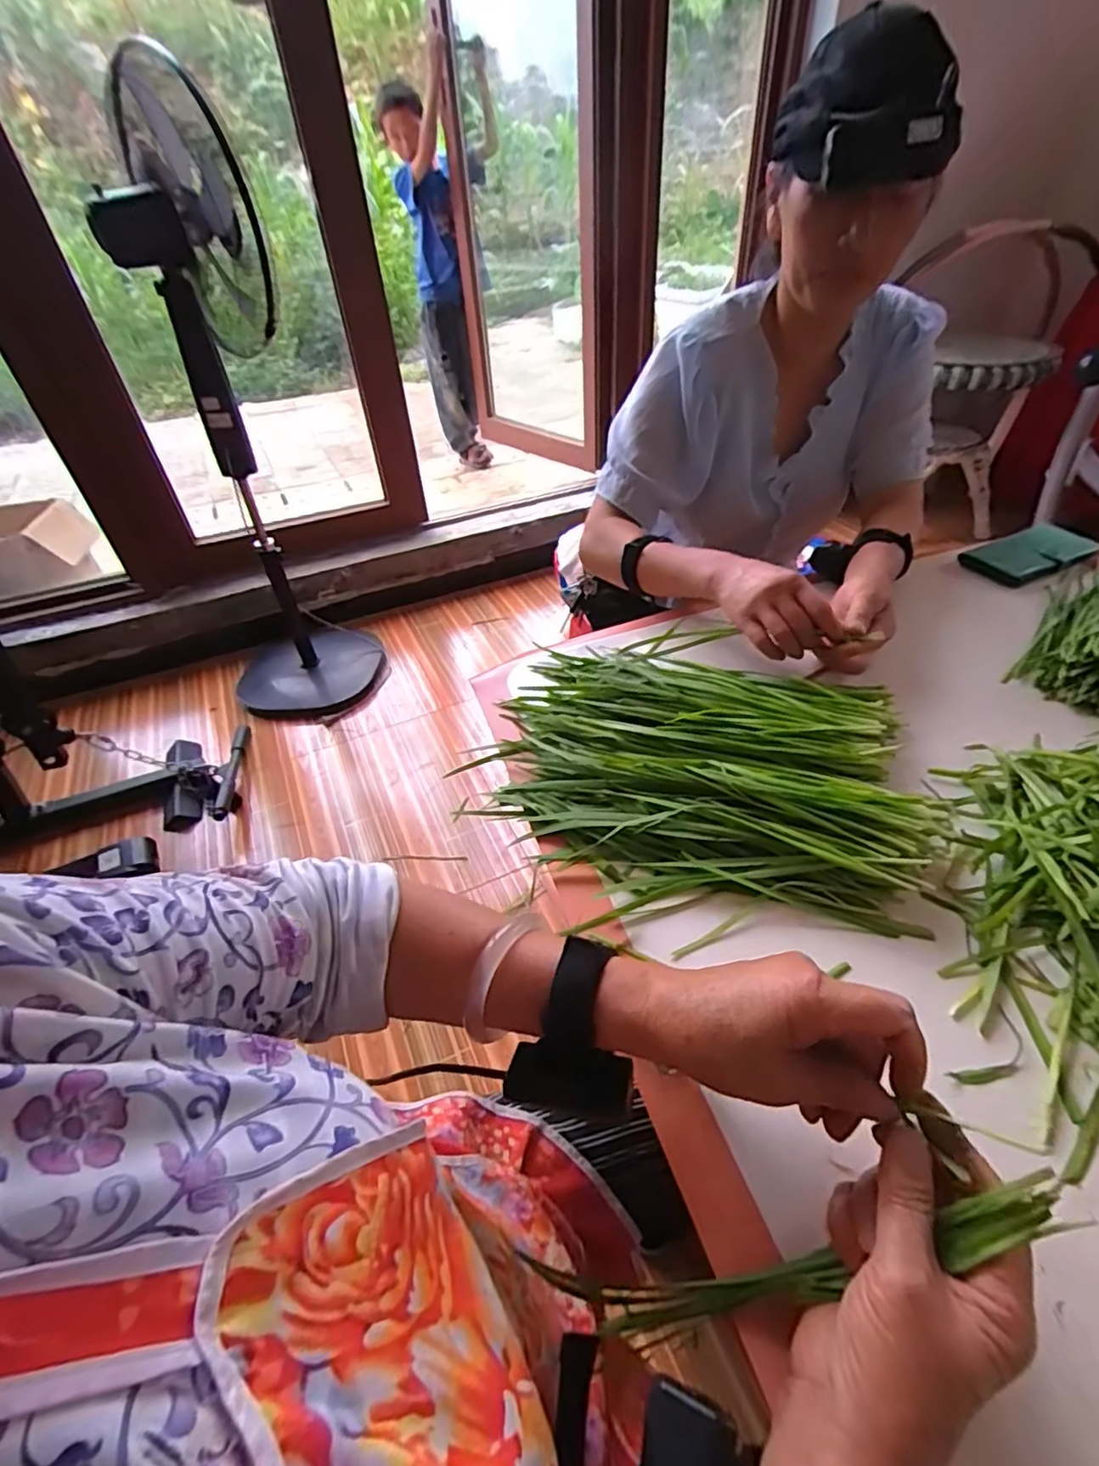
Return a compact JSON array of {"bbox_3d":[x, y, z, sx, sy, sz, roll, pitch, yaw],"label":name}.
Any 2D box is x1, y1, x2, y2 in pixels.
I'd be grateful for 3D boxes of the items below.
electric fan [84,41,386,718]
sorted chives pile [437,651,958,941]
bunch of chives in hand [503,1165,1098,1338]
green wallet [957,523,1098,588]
[{"bbox_3d":[-0.720,-0.592,1.411,0.389,1.205,0.540,-22,45,-18],"label":"electric fan"},{"bbox_3d":[0.116,0.019,0.525,0.339,0.046,0.275,2,43,7],"label":"sorted chives pile"},{"bbox_3d":[0.104,0.246,0.288,0.252,0.032,0.032,-33,38,21],"label":"bunch of chives in hand"},{"bbox_3d":[0.594,-0.221,0.755,0.172,0.021,0.075,-22,45,-18],"label":"green wallet"}]

